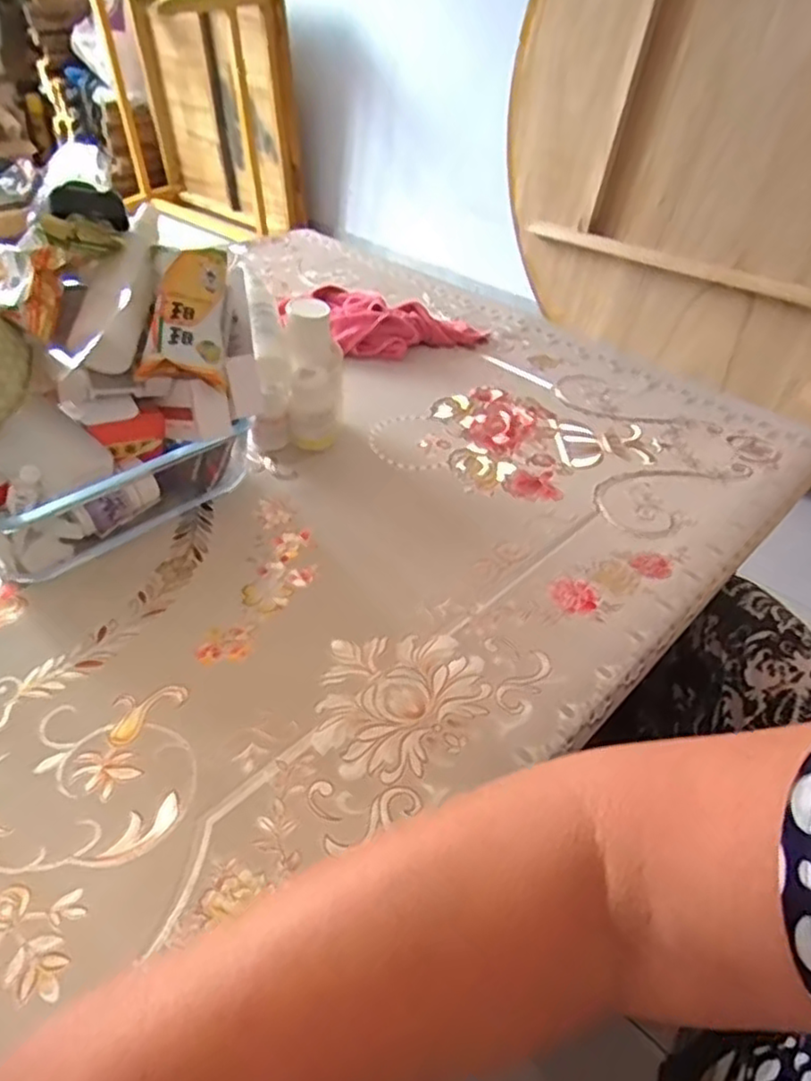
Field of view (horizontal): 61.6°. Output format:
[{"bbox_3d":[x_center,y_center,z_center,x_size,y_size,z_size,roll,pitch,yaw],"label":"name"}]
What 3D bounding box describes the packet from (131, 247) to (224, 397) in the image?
[{"bbox_3d":[-0.139,-0.147,0.443,0.050,0.021,0.088,10,80,-28],"label":"packet"}]

